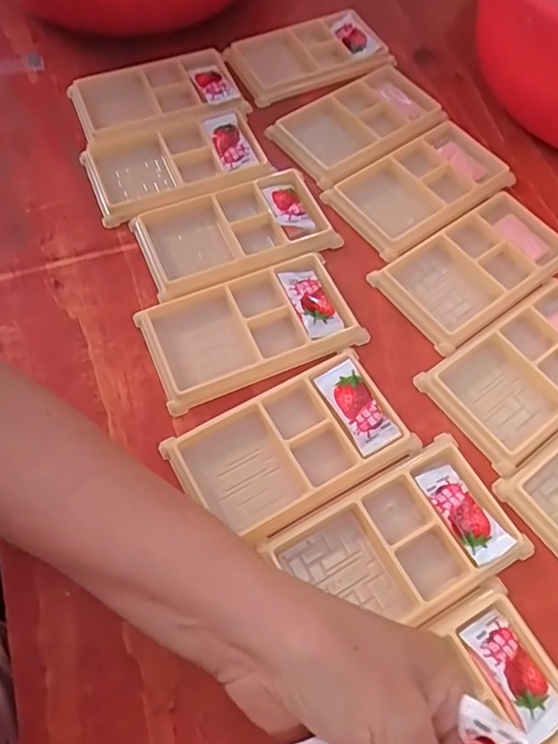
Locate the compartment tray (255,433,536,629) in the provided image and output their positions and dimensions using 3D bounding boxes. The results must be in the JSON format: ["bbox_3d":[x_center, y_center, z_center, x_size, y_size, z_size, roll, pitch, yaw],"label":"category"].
[{"bbox_3d":[0.067,0.096,0.304,0.125,0.010,0.077,-26,67,-13],"label":"compartment tray"}]

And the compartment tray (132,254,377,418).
[{"bbox_3d":[-0.020,-0.030,0.361,0.132,0.010,0.074,-21,66,-11],"label":"compartment tray"}]

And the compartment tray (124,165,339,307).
[{"bbox_3d":[-0.032,-0.104,0.398,0.135,0.012,0.078,-20,66,-10],"label":"compartment tray"}]

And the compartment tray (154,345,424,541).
[{"bbox_3d":[0.008,0.043,0.326,0.134,0.013,0.077,-26,67,-13],"label":"compartment tray"}]

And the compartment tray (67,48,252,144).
[{"bbox_3d":[-0.103,-0.235,0.463,0.138,0.017,0.073,-16,65,-9],"label":"compartment tray"}]

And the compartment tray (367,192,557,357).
[{"bbox_3d":[0.143,-0.076,0.392,0.135,0.010,0.076,-34,69,-16],"label":"compartment tray"}]

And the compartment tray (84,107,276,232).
[{"bbox_3d":[-0.080,-0.165,0.428,0.134,0.013,0.081,-21,66,-11],"label":"compartment tray"}]

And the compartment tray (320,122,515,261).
[{"bbox_3d":[0.114,-0.147,0.424,0.136,0.009,0.079,-33,69,-16],"label":"compartment tray"}]

